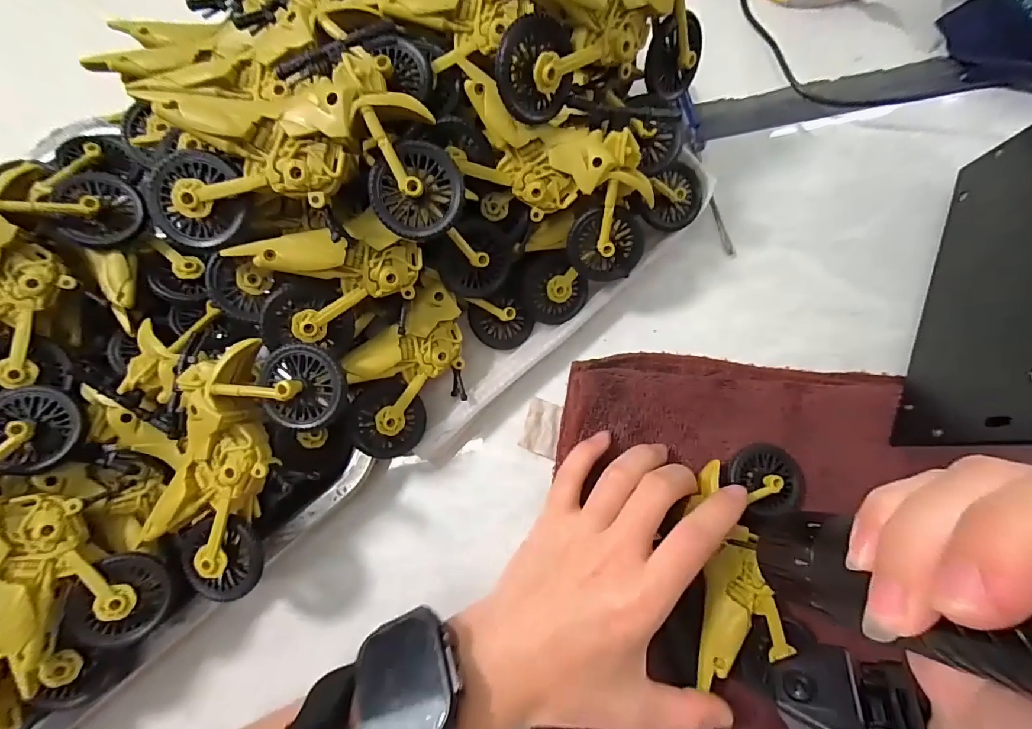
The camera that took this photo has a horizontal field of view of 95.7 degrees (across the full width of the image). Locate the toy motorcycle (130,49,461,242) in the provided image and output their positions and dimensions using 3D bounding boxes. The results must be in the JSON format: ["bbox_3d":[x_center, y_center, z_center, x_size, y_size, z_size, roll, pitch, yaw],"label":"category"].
[{"bbox_3d":[-0.084,-0.088,0.184,0.113,0.030,0.069,-2,81,-2],"label":"toy motorcycle"}]

